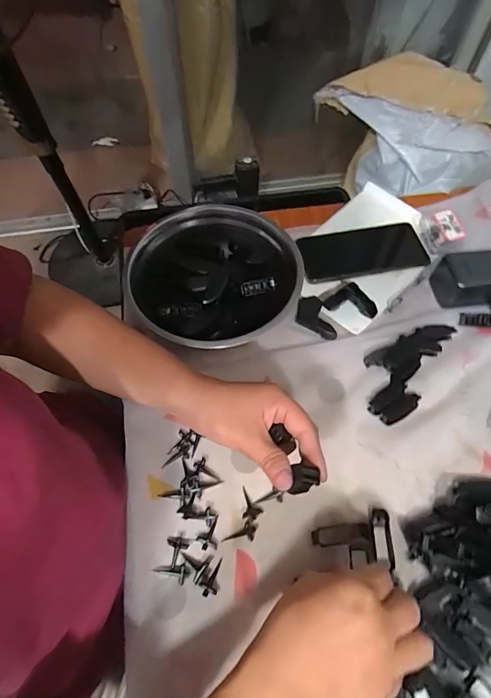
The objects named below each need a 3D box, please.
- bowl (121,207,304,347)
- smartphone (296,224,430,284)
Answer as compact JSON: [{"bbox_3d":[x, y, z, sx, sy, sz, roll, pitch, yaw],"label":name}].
[{"bbox_3d":[-0.039,-0.079,0.474,0.204,0.061,0.197,0,61,1],"label":"bowl"},{"bbox_3d":[0.157,-0.132,0.521,0.161,0.009,0.078,-9,61,-4],"label":"smartphone"}]

